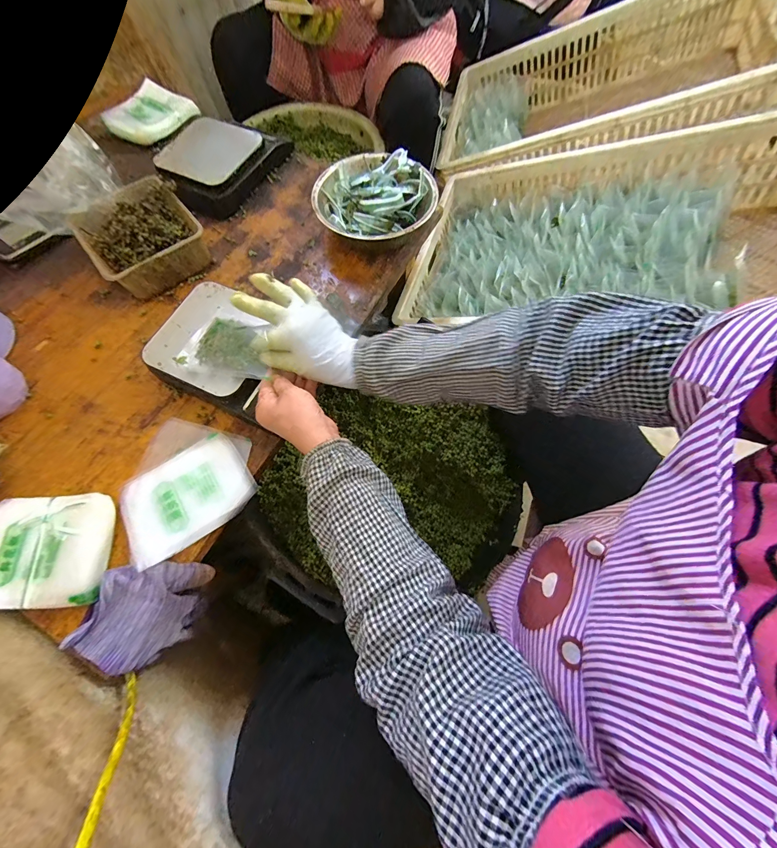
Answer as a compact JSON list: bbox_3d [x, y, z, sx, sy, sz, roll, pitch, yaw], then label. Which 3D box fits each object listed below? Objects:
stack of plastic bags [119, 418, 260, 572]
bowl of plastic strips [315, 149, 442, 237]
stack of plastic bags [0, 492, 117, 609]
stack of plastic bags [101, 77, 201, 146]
[{"bbox_3d":[-0.247,0.062,0.404,0.153,0.014,0.150,-34,74,-13],"label":"stack of plastic bags"},{"bbox_3d":[-0.022,-0.350,0.544,0.185,0.073,0.179,0,69,-1],"label":"bowl of plastic strips"},{"bbox_3d":[-0.387,0.136,0.363,0.147,0.019,0.112,-2,70,-2],"label":"stack of plastic bags"},{"bbox_3d":[-0.480,-0.618,0.672,0.125,0.034,0.155,29,72,9],"label":"stack of plastic bags"}]

